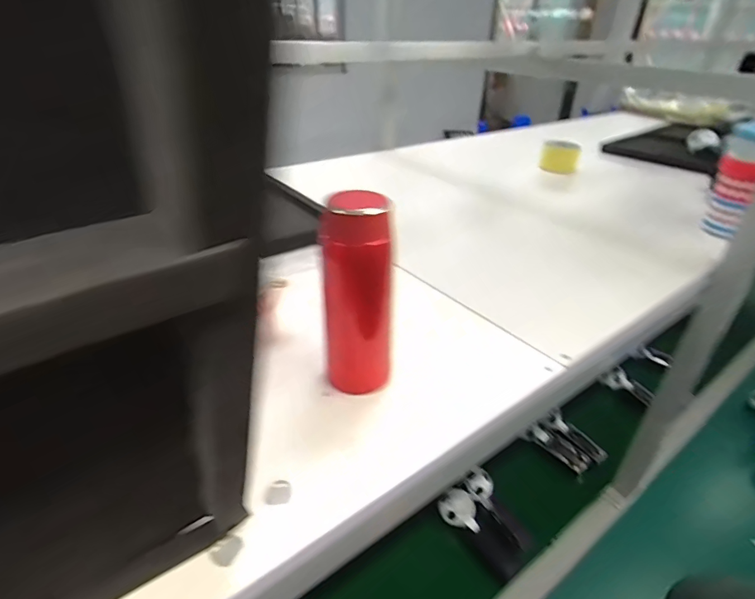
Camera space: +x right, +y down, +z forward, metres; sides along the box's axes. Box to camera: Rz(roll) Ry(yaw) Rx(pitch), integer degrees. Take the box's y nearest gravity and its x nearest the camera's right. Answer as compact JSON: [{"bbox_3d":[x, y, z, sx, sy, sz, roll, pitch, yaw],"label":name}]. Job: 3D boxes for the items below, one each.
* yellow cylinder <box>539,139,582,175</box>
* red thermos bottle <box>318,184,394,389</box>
[{"bbox_3d":[0.422,-0.330,1.042,0.085,0.065,0.064,13,34,17],"label":"yellow cylinder"},{"bbox_3d":[-0.016,-0.004,0.393,0.059,0.174,0.048,1,33,-1],"label":"red thermos bottle"}]

